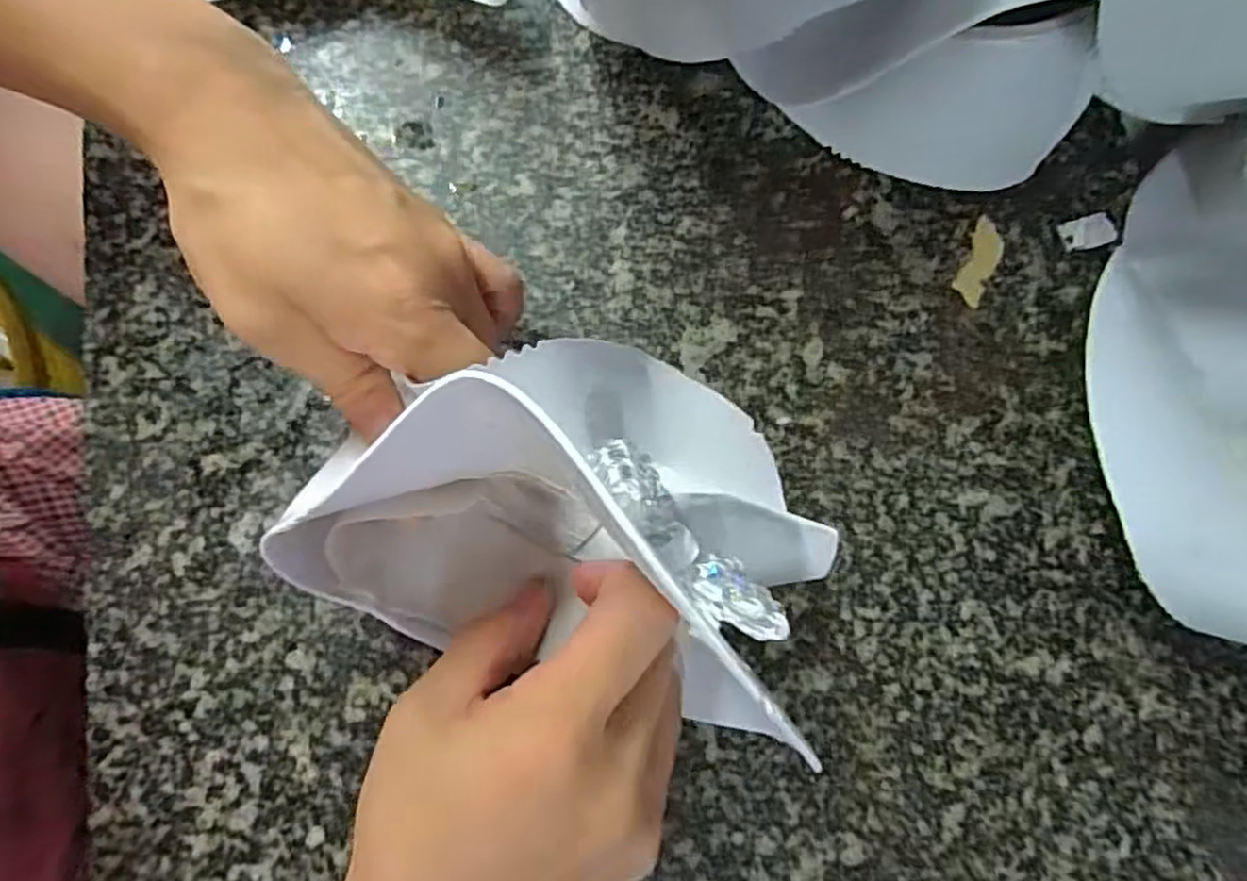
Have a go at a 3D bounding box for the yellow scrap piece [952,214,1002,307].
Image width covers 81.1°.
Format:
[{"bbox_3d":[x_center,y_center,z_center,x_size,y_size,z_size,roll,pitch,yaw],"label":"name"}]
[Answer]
[{"bbox_3d":[0.127,-0.064,0.258,0.012,0.004,0.032,28,79,5],"label":"yellow scrap piece"}]

